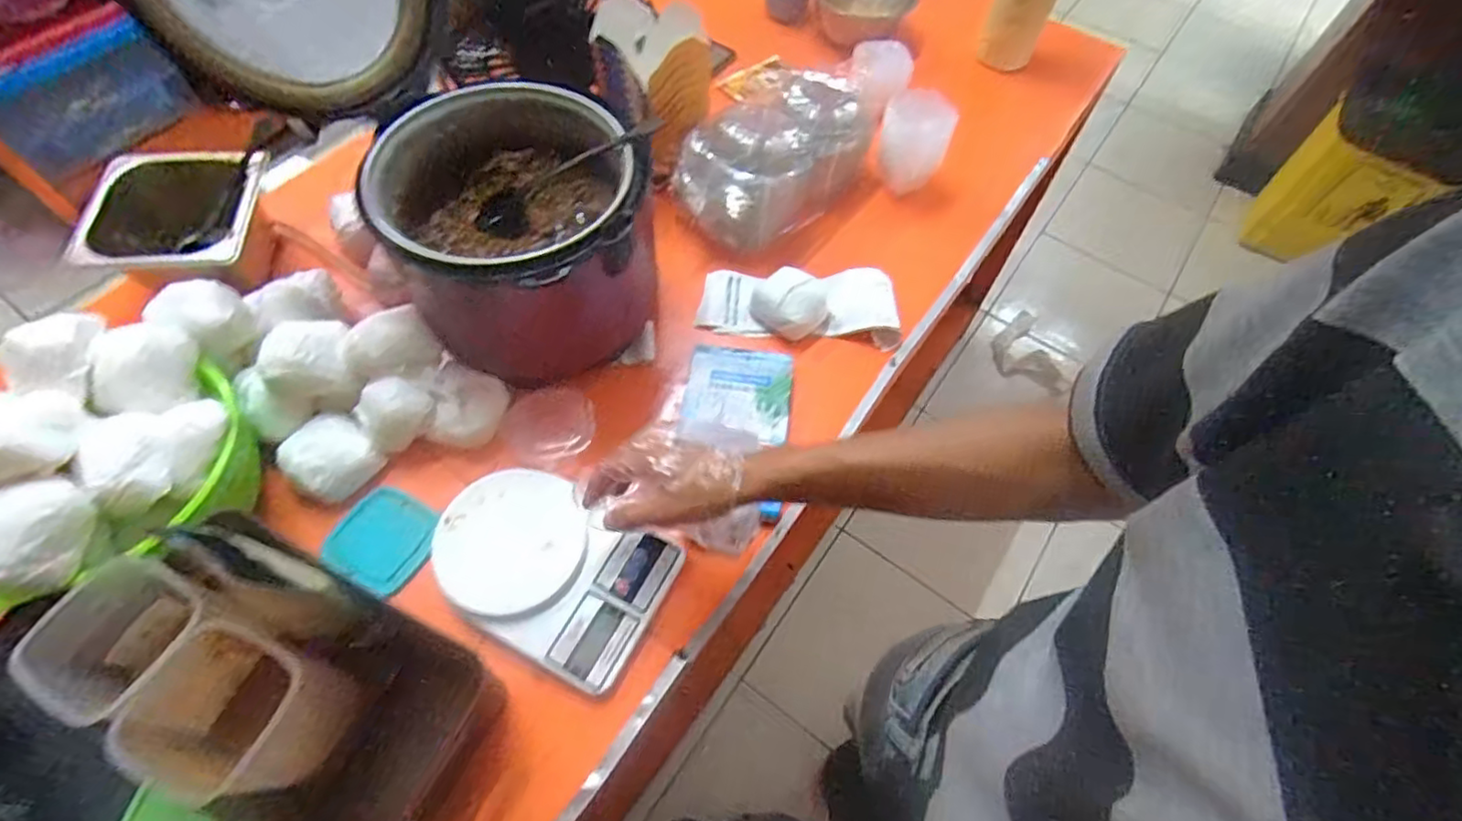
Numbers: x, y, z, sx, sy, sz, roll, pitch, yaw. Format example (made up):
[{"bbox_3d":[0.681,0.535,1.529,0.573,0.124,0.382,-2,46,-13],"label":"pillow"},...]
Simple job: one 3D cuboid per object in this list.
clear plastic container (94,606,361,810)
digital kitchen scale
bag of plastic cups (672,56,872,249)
[{"bbox_3d":[-0.350,0.213,0.450,0.102,0.104,0.102,14,59,5],"label":"clear plastic container"},{"bbox_3d":[-0.171,0.144,0.600,0.212,0.032,0.149,25,61,11],"label":"digital kitchen scale"},{"bbox_3d":[0.050,-0.333,0.826,0.149,0.131,0.256,33,63,15],"label":"bag of plastic cups"}]

